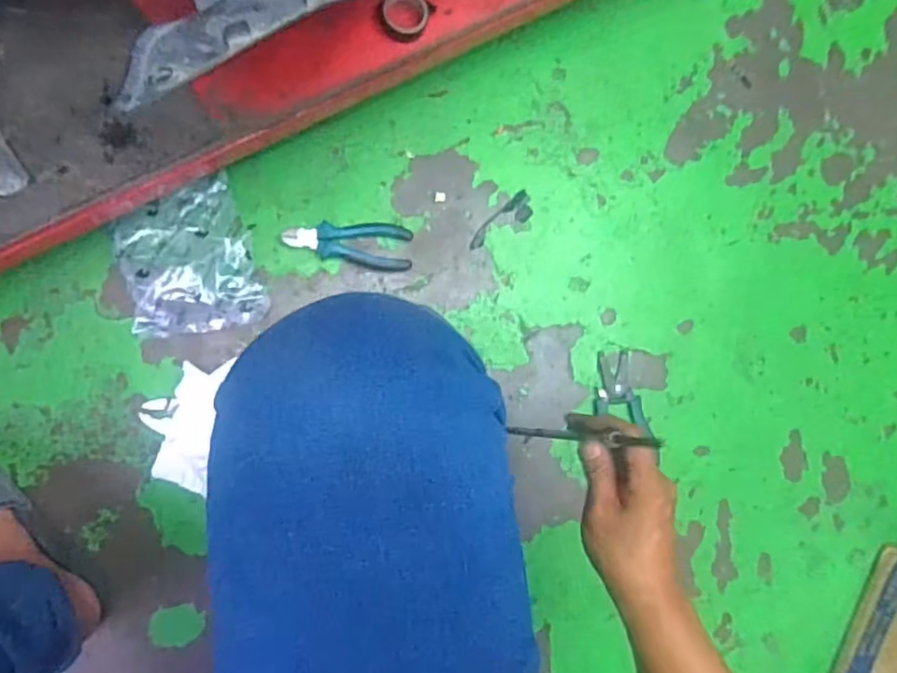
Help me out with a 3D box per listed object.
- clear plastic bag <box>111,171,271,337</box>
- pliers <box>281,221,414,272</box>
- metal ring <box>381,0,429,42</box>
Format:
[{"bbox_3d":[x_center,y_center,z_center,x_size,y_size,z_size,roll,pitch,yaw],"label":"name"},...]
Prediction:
[{"bbox_3d":[-0.290,-0.084,0.686,0.142,0.047,0.164,-14,91,-10],"label":"clear plastic bag"},{"bbox_3d":[-0.120,-0.114,0.742,0.150,0.019,0.055,6,88,-10],"label":"pliers"},{"bbox_3d":[-0.043,-0.332,0.623,0.047,0.016,0.052,19,86,-9],"label":"metal ring"}]

